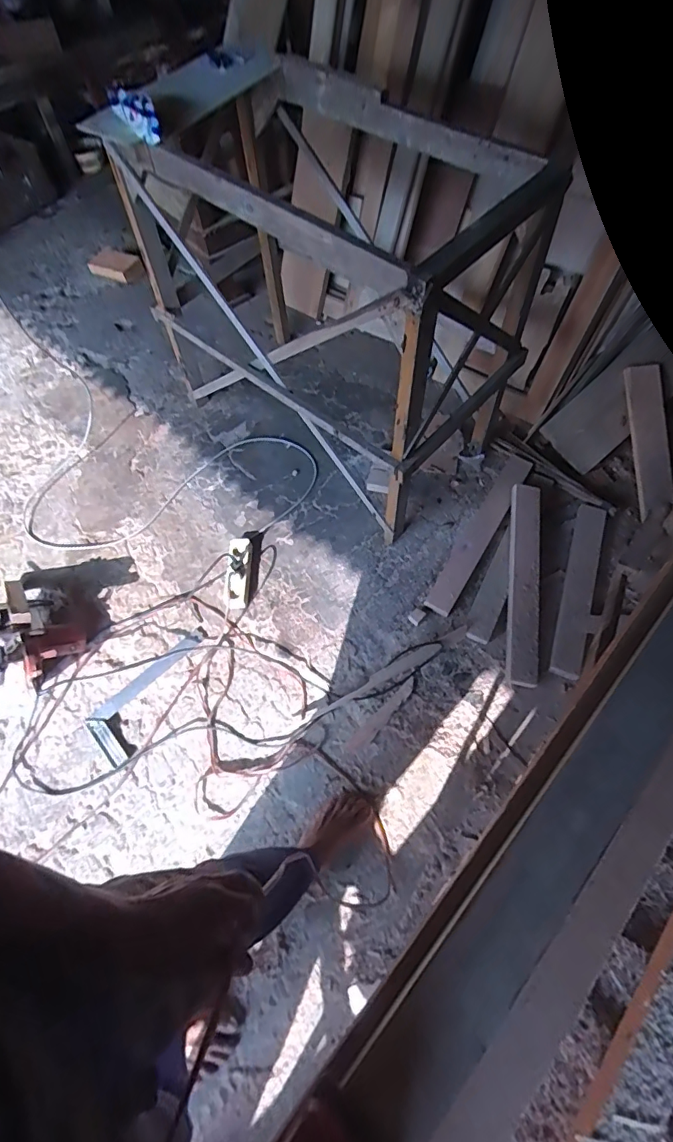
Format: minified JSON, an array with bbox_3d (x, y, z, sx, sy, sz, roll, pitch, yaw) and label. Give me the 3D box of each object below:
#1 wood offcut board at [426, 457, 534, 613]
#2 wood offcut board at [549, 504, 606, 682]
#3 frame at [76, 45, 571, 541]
[{"bbox_3d":[0.417,-0.115,1.446,0.073,0.030,0.560,29,68,15],"label":"wood offcut board"},{"bbox_3d":[0.658,0.038,1.349,0.074,0.028,0.530,17,66,11],"label":"wood offcut board"},{"bbox_3d":[-0.039,-0.687,1.320,1.000,0.822,0.526,41,72,20],"label":"frame"}]

